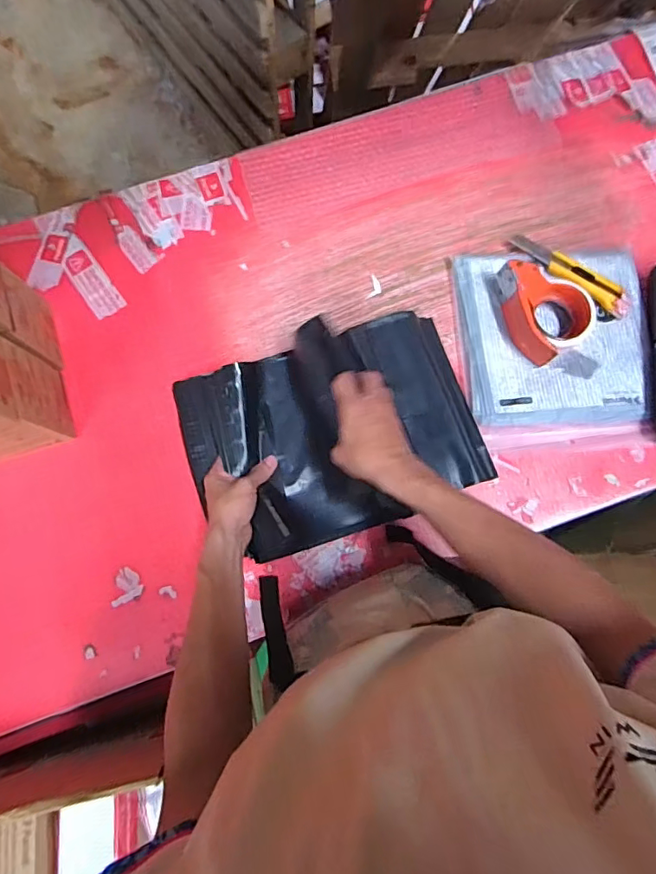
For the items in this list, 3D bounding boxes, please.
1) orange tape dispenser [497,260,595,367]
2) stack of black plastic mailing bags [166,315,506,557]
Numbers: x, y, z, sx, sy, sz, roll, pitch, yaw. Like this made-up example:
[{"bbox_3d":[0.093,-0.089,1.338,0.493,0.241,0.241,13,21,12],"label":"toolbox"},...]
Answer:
[{"bbox_3d":[0.312,-0.180,0.736,0.111,0.056,0.138,-14,79,-3],"label":"orange tape dispenser"},{"bbox_3d":[0.008,-0.009,0.676,0.380,0.093,0.261,-18,79,-4],"label":"stack of black plastic mailing bags"}]

